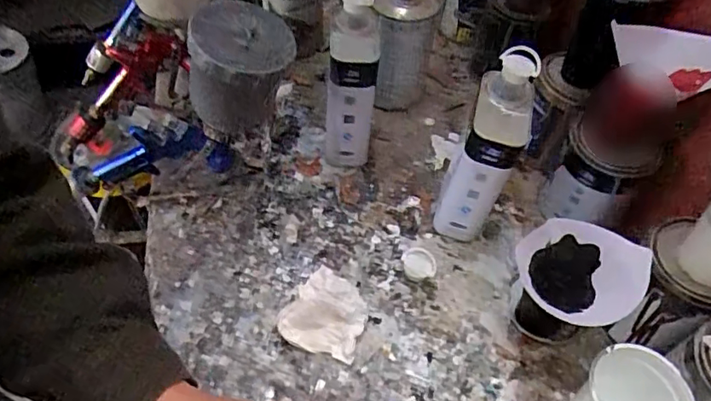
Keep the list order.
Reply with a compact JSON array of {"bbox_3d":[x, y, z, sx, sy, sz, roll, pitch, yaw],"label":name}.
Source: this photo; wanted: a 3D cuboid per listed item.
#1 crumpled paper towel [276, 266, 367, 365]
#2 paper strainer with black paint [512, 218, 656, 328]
[{"bbox_3d":[-0.032,0.117,0.588,0.086,0.044,0.089,16,53,9],"label":"crumpled paper towel"},{"bbox_3d":[0.224,0.078,0.555,0.090,0.078,0.117,-34,62,-26],"label":"paper strainer with black paint"}]

